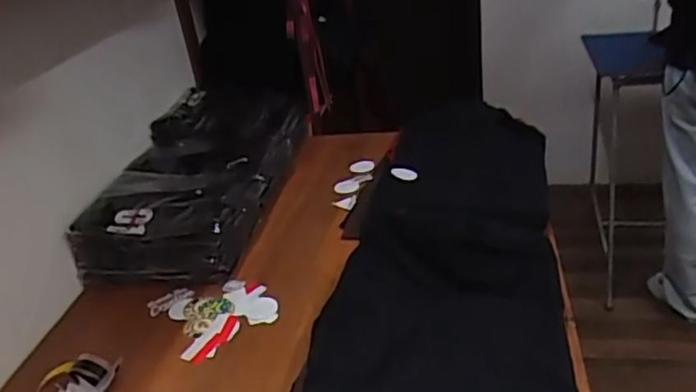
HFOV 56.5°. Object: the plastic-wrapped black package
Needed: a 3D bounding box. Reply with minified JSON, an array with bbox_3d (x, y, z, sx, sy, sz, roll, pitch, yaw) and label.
[{"bbox_3d":[-0.320,-0.032,1.400,0.319,0.167,0.555,-1,28,9],"label":"plastic-wrapped black package"}]

